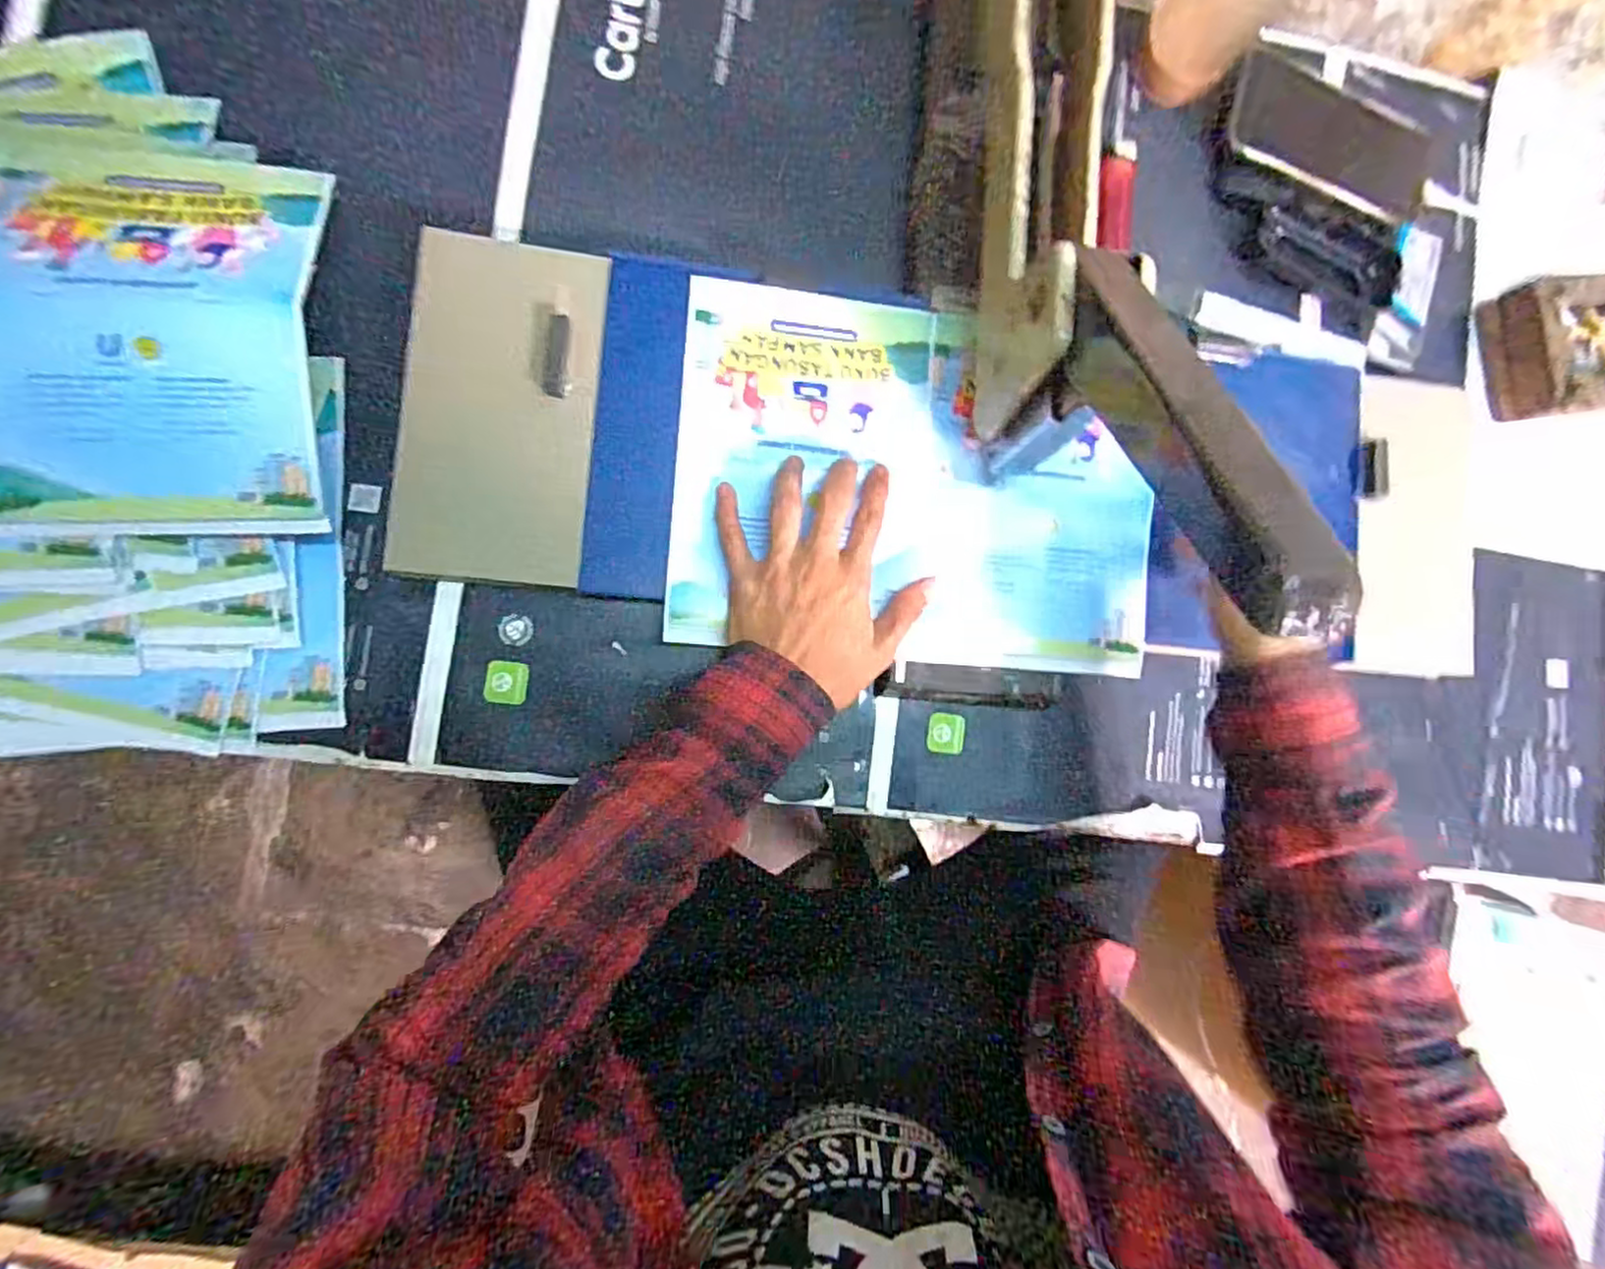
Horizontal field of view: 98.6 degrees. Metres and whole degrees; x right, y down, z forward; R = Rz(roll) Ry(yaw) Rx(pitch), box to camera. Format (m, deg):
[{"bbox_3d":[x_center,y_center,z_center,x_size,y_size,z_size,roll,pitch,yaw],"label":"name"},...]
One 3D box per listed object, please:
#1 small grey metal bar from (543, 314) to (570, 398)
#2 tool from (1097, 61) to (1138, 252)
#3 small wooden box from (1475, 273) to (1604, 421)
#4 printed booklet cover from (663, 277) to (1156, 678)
[{"bbox_3d":[-0.143,-0.163,0.404,0.012,0.004,0.050,3,86,-7],"label":"small grey metal bar"},{"bbox_3d":[0.225,-0.342,0.490,0.028,0.015,0.148,7,86,-7],"label":"tool"},{"bbox_3d":[0.564,-0.208,0.506,0.108,0.040,0.101,-9,88,-8],"label":"small wooden box"},{"bbox_3d":[0.076,-0.096,0.437,0.304,0.009,0.222,5,87,-7],"label":"printed booklet cover"}]

